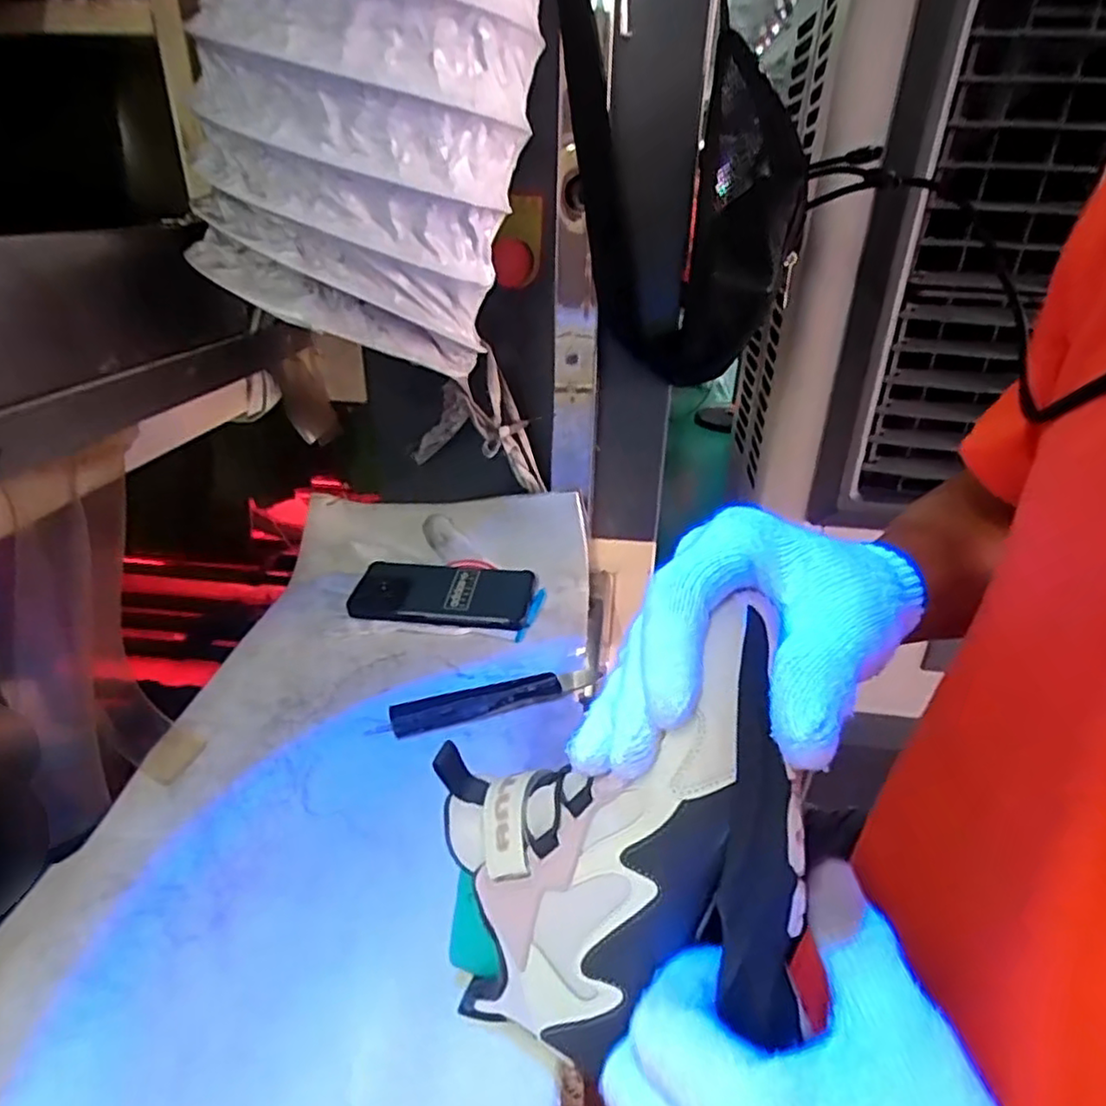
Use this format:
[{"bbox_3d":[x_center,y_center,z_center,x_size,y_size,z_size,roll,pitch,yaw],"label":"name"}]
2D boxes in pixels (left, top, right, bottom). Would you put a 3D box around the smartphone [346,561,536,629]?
[{"bbox_3d":[-0.103,0.038,0.632,0.163,0.014,0.084,3,36,3],"label":"smartphone"}]

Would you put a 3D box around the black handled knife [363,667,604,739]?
[{"bbox_3d":[-0.047,0.112,0.517,0.176,0.016,0.025,-9,30,-20],"label":"black handled knife"}]

